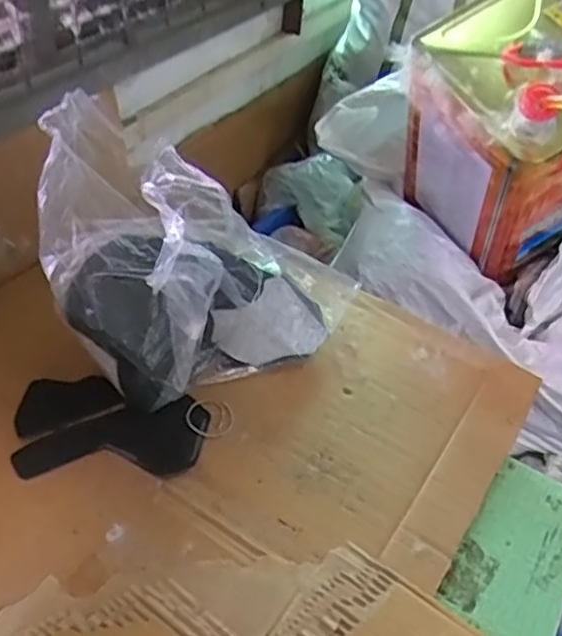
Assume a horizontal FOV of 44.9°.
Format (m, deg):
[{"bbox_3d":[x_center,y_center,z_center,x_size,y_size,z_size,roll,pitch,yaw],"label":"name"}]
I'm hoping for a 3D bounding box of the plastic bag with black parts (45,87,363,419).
[{"bbox_3d":[-0.098,-0.049,0.708,0.299,0.226,0.235,13,43,8],"label":"plastic bag with black parts"}]

